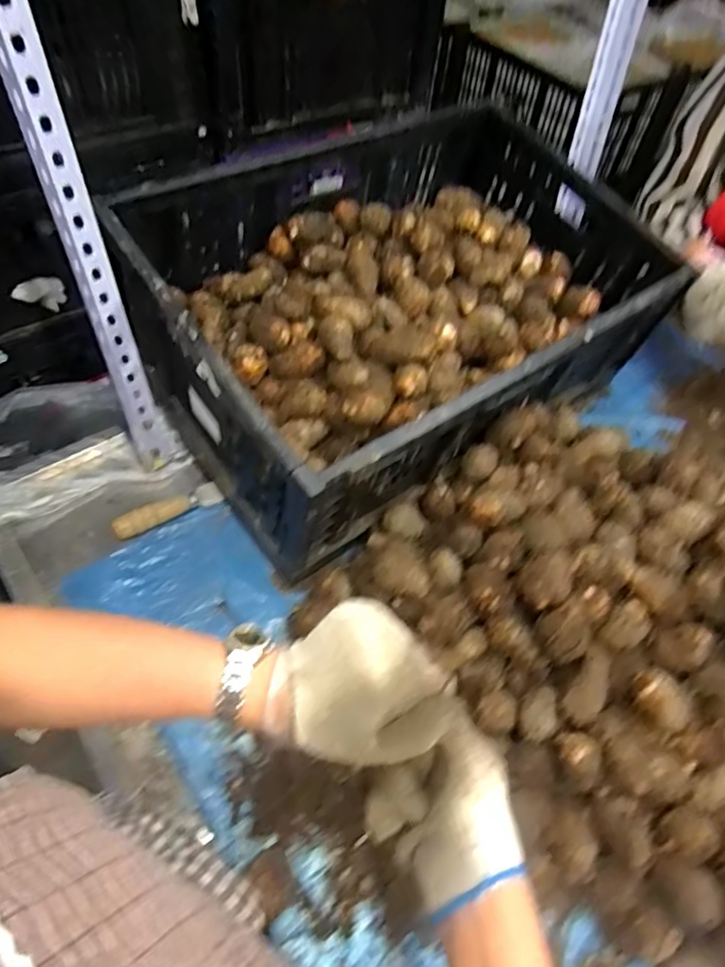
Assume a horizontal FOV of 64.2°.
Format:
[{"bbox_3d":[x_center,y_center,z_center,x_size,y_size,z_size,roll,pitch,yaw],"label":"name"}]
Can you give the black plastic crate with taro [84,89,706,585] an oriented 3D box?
[{"bbox_3d":[0.085,-0.234,0.747,0.667,0.246,0.409,-30,62,-25],"label":"black plastic crate with taro"}]

